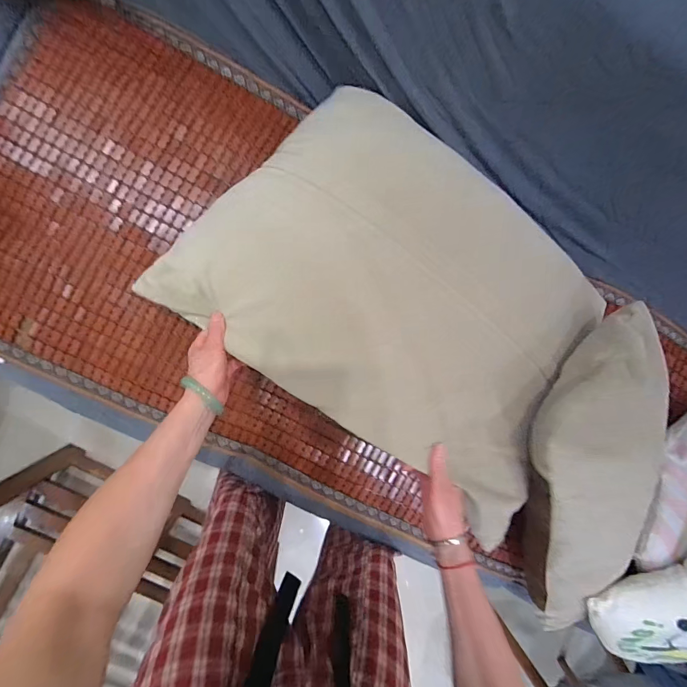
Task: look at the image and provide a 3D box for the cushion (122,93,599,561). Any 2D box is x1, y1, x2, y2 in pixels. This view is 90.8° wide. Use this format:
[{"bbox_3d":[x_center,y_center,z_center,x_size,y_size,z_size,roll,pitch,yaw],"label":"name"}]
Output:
[{"bbox_3d":[0.103,-0.079,0.501,0.582,0.142,0.439,36,90,-7],"label":"cushion"}]

